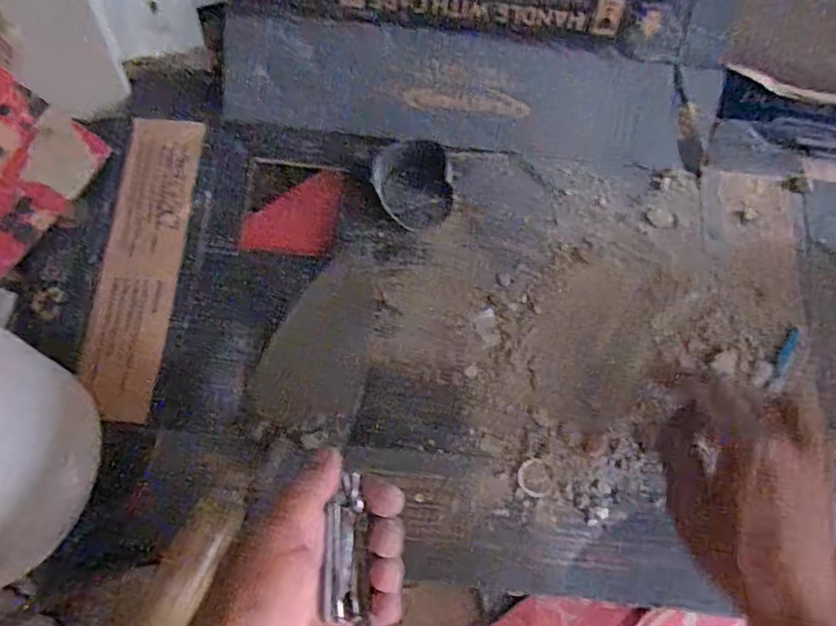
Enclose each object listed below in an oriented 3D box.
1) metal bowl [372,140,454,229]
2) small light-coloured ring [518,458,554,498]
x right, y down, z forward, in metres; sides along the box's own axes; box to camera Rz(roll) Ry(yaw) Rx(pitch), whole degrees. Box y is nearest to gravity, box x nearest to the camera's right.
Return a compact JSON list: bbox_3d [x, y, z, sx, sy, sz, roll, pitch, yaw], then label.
[{"bbox_3d":[-0.003,-0.101,0.446,0.058,0.043,0.059,-11,78,-5],"label":"metal bowl"},{"bbox_3d":[0.080,0.111,0.388,0.023,0.004,0.026,10,89,2],"label":"small light-coloured ring"}]

